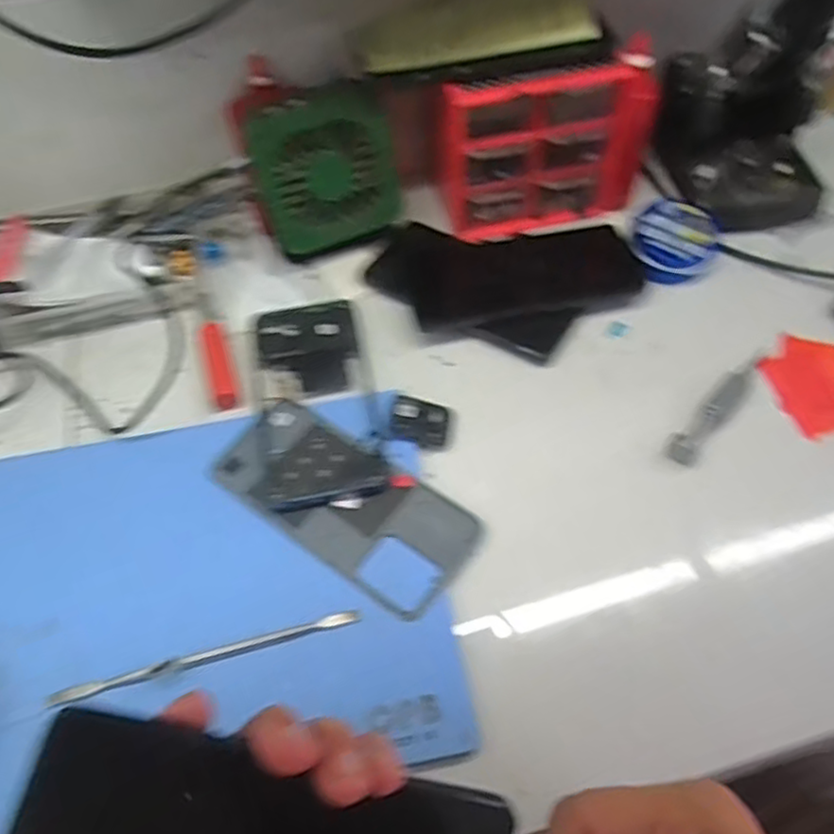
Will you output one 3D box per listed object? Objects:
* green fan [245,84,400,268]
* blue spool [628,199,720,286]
[{"bbox_3d":[-0.064,-0.170,0.505,0.096,0.111,0.032,-21,39,-10],"label":"green fan"},{"bbox_3d":[0.190,-0.133,0.520,0.060,0.026,0.064,-2,56,3],"label":"blue spool"}]

